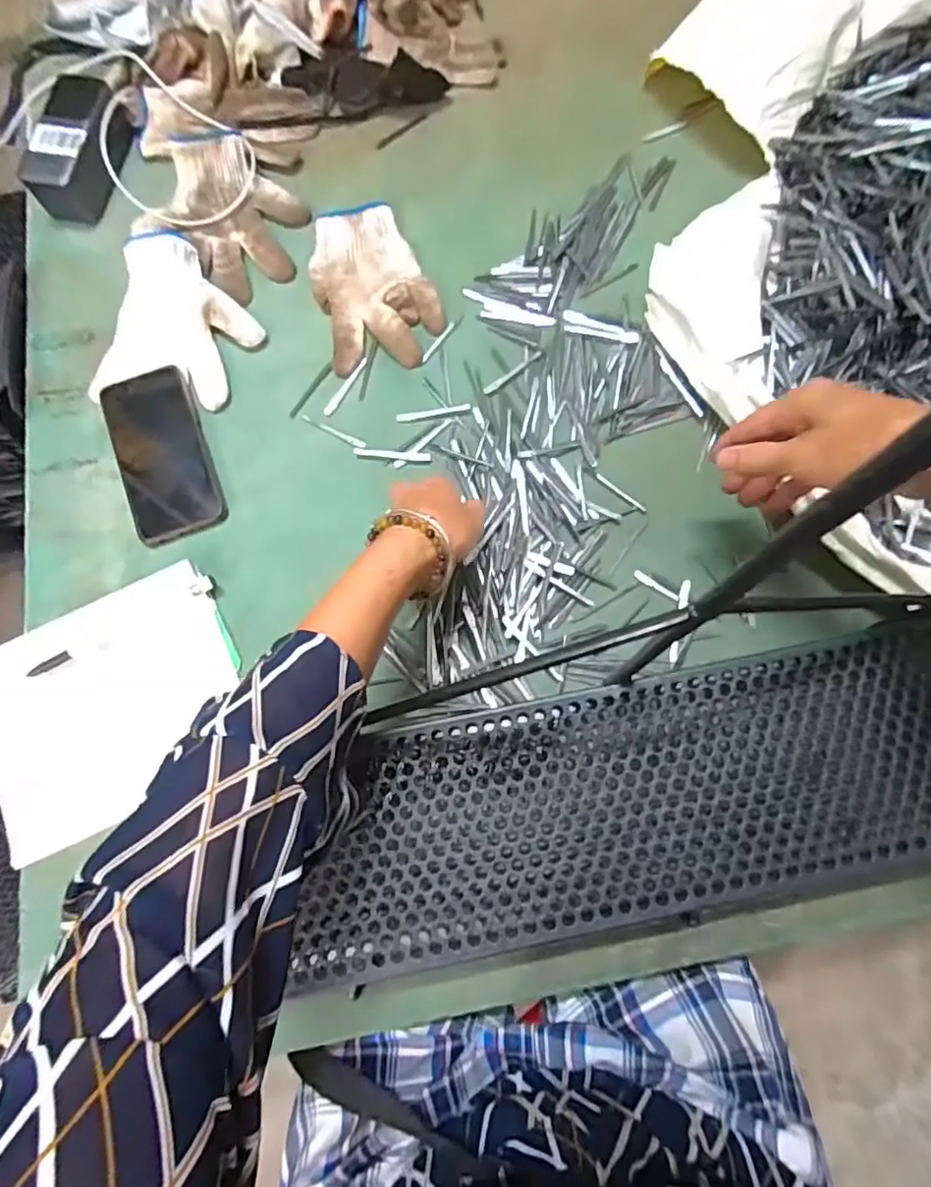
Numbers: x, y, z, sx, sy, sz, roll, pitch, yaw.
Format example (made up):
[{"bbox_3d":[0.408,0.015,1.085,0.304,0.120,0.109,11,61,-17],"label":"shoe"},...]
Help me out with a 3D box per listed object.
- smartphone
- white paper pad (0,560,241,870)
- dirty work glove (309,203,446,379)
[{"bbox_3d":[-0.267,-0.124,0.519,0.076,0.012,0.159,-21,75,-3],"label":"smartphone"},{"bbox_3d":[-0.278,0.087,0.469,0.197,0.020,0.159,-26,91,-10],"label":"white paper pad"},{"bbox_3d":[-0.088,-0.294,0.560,0.108,0.019,0.178,-16,75,-2],"label":"dirty work glove"}]

